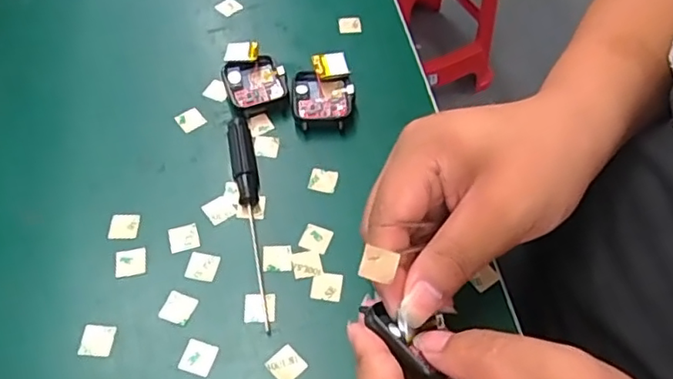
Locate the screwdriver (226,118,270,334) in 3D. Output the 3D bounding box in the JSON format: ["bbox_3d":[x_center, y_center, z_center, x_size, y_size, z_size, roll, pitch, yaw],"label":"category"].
[{"bbox_3d":[-0.047,0.014,0.329,0.014,0.013,0.130,-10,56,-7],"label":"screwdriver"}]

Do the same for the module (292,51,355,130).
[{"bbox_3d":[-0.009,-0.062,0.378,0.037,0.018,0.050,-2,56,-2],"label":"module"}]

